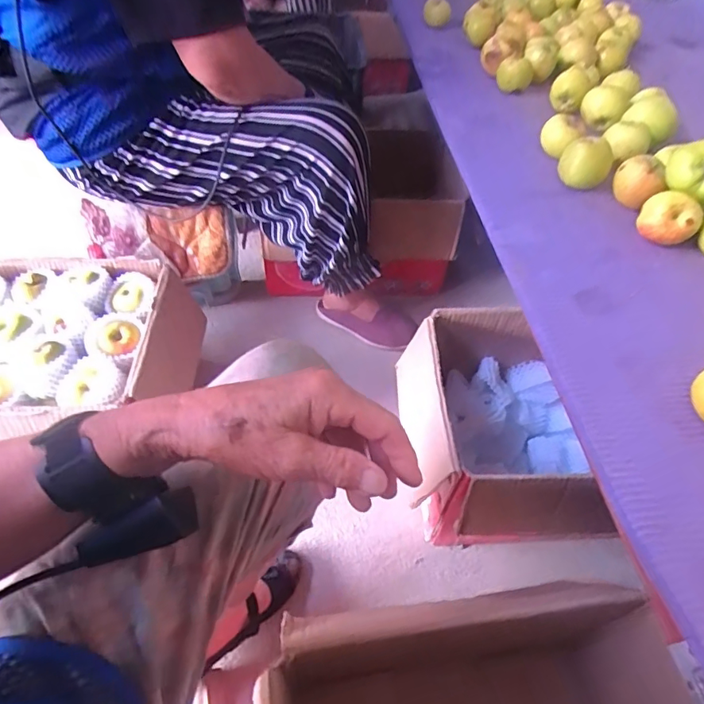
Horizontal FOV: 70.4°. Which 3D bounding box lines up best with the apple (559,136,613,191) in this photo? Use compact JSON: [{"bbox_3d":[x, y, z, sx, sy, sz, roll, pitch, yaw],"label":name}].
[{"bbox_3d":[0.311,-0.250,0.669,0.067,0.051,0.062,22,54,14],"label":"apple"}]

